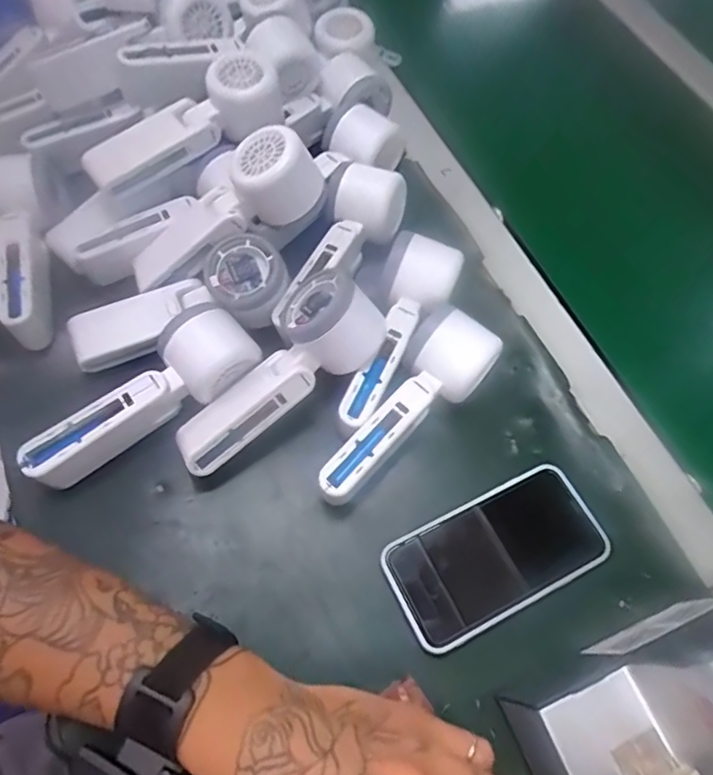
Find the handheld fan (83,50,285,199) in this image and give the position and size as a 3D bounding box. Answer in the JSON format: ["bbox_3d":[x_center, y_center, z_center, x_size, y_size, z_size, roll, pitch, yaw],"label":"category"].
[{"bbox_3d":[-0.138,-0.209,0.457,0.166,0.042,0.063,-31,69,-3],"label":"handheld fan"}]

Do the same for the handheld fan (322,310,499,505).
[{"bbox_3d":[0.032,0.017,0.404,0.053,0.057,0.163,41,81,15],"label":"handheld fan"}]

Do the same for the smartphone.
[{"bbox_3d":[0.095,0.112,0.383,0.146,0.012,0.075,-24,68,-14],"label":"smartphone"}]

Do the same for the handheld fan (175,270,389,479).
[{"bbox_3d":[-0.056,-0.009,0.391,0.162,0.052,0.062,-43,73,-5],"label":"handheld fan"}]

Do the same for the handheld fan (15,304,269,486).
[{"bbox_3d":[-0.145,0.013,0.394,0.163,0.061,0.052,-40,72,-20],"label":"handheld fan"}]

